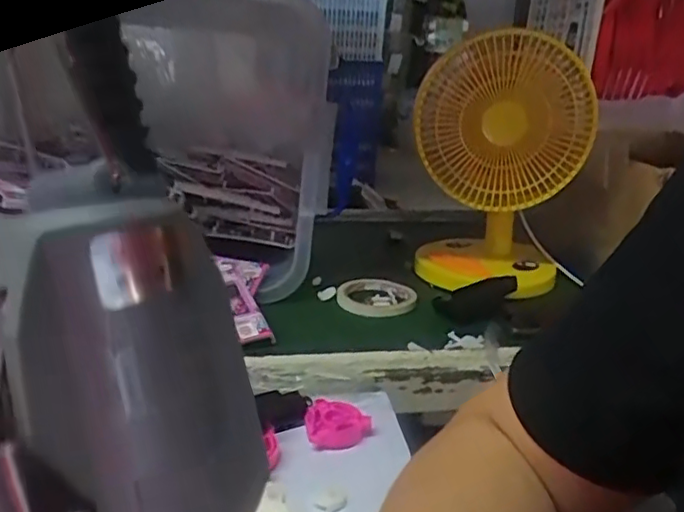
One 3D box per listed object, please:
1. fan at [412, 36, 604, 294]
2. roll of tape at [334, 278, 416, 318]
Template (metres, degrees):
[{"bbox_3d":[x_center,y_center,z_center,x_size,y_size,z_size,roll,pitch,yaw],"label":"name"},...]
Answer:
[{"bbox_3d":[0.199,-0.119,0.866,0.212,0.351,0.160,3,21,2],"label":"fan"},{"bbox_3d":[0.042,0.053,0.809,0.096,0.021,0.096,2,19,-1],"label":"roll of tape"}]

